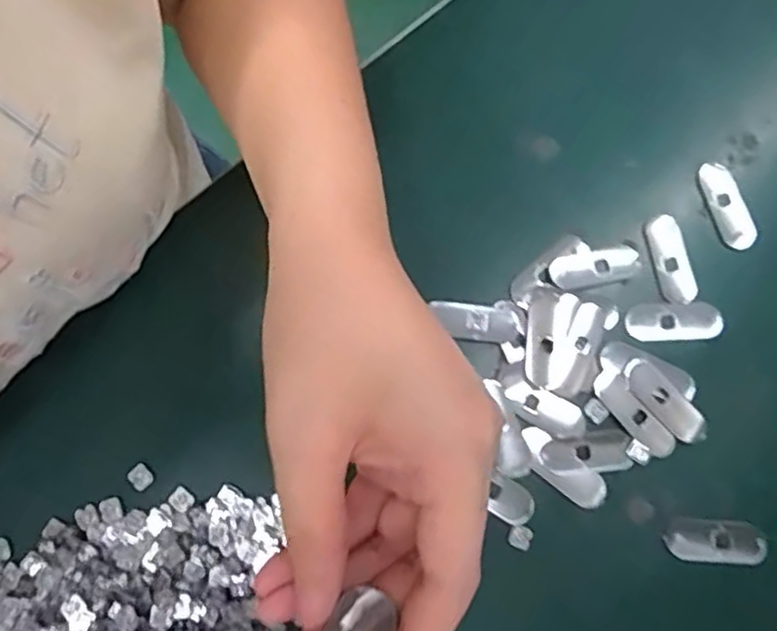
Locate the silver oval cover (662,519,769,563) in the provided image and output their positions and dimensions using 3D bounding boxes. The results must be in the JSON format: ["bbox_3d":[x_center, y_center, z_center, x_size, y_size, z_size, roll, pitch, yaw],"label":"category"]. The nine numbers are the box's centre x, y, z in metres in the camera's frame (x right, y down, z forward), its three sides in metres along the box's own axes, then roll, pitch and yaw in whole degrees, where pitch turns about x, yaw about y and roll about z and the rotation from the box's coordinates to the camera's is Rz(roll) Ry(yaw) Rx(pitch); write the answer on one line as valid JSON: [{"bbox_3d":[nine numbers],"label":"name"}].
[{"bbox_3d":[0.164,0.113,0.332,0.050,0.004,0.020,3,79,0],"label":"silver oval cover"}]

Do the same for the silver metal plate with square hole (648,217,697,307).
[{"bbox_3d":[0.155,-0.030,0.362,0.018,0.007,0.048,-14,80,-3],"label":"silver metal plate with square hole"}]

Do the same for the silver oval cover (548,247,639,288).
[{"bbox_3d":[0.111,-0.025,0.357,0.049,0.004,0.018,-9,79,-2],"label":"silver oval cover"}]

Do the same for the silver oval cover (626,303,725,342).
[{"bbox_3d":[0.151,0.003,0.353,0.050,0.005,0.019,-2,79,-1],"label":"silver oval cover"}]

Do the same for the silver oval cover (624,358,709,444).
[{"bbox_3d":[0.144,0.044,0.344,0.019,0.004,0.050,-44,83,-8],"label":"silver oval cover"}]

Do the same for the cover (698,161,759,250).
[{"bbox_3d":[0.190,-0.062,0.372,0.019,0.004,0.051,-19,80,-4],"label":"cover"}]

